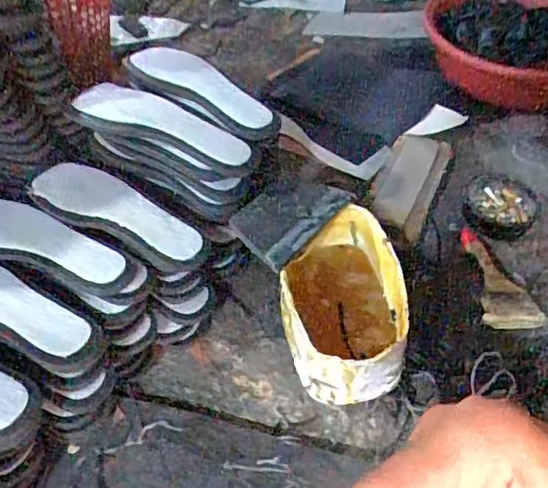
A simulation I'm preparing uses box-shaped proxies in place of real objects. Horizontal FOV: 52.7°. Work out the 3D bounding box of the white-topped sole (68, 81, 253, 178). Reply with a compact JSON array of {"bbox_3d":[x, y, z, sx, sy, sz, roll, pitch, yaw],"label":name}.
[{"bbox_3d":[-0.127,-0.146,0.659,0.234,0.024,0.087,20,51,19],"label":"white-topped sole"}]

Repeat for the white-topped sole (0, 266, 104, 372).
[{"bbox_3d":[-0.276,0.060,0.558,0.230,0.014,0.069,20,51,19],"label":"white-topped sole"}]

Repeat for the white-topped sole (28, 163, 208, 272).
[{"bbox_3d":[-0.183,-0.039,0.644,0.224,0.019,0.083,24,52,22],"label":"white-topped sole"}]

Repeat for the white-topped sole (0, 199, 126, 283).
[{"bbox_3d":[-0.265,-0.009,0.623,0.211,0.012,0.062,14,49,14],"label":"white-topped sole"}]

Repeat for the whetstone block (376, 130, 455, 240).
[{"bbox_3d":[0.195,-0.091,0.788,0.078,0.029,0.171,20,64,13],"label":"whetstone block"}]

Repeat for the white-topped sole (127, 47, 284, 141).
[{"bbox_3d":[-0.088,-0.203,0.715,0.235,0.032,0.072,31,55,27],"label":"white-topped sole"}]

